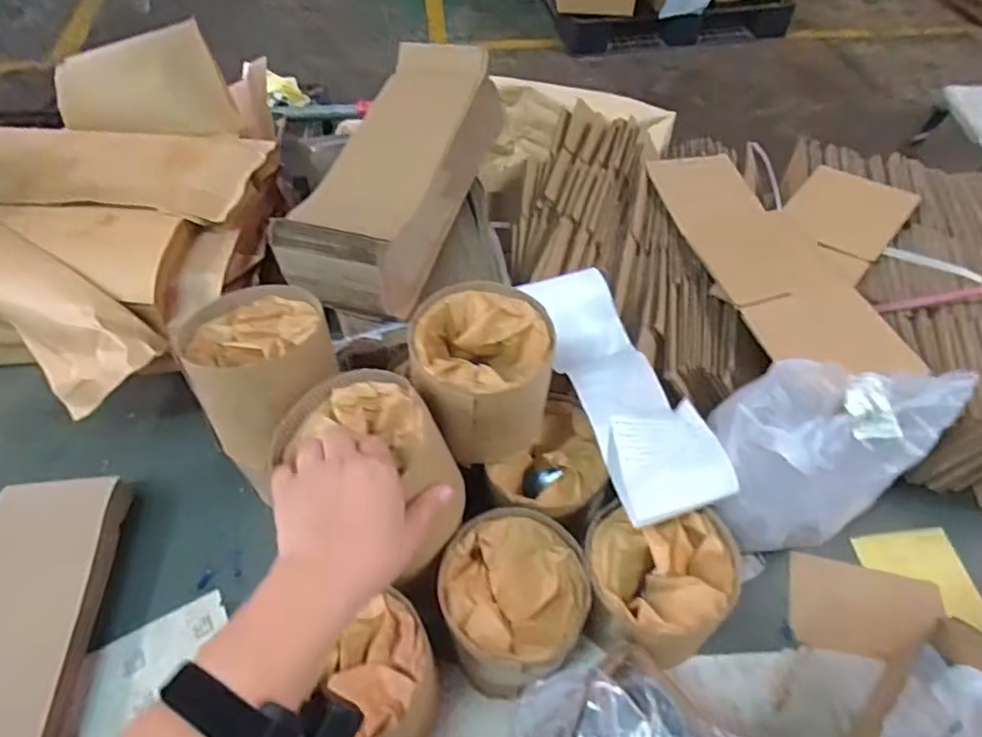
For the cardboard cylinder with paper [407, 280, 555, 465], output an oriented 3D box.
[{"bbox_3d":[-0.007,0.005,0.540,0.110,0.113,0.118,0,53,0],"label":"cardboard cylinder with paper"}]

